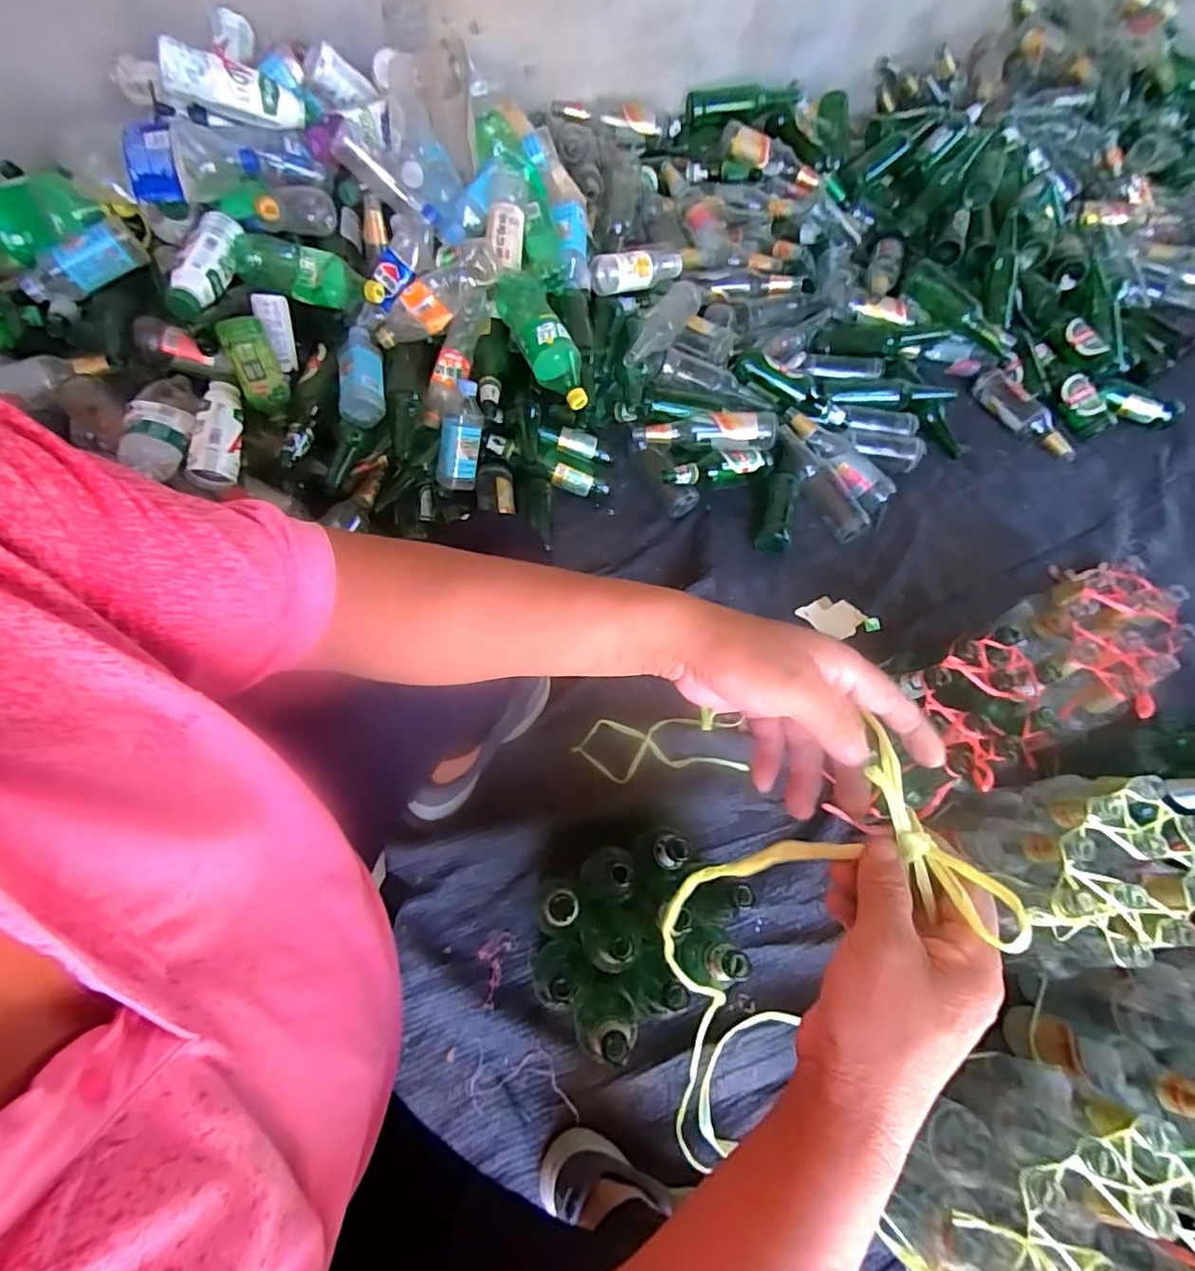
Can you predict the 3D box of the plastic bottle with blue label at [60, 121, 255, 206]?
[{"bbox_3d":[-0.624,-0.676,0.847,0.249,0.073,0.092,-15,67,-11],"label":"plastic bottle with blue label"}]

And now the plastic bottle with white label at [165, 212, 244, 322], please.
[{"bbox_3d":[-0.587,-0.546,0.879,0.060,0.051,0.205,7,64,-1],"label":"plastic bottle with white label"}]

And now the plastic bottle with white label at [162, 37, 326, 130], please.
[{"bbox_3d":[-0.518,-0.800,0.865,0.202,0.065,0.049,-6,65,-30],"label":"plastic bottle with white label"}]

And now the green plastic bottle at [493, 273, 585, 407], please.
[{"bbox_3d":[-0.086,-0.481,0.965,0.089,0.098,0.251,-18,67,-12],"label":"green plastic bottle"}]

